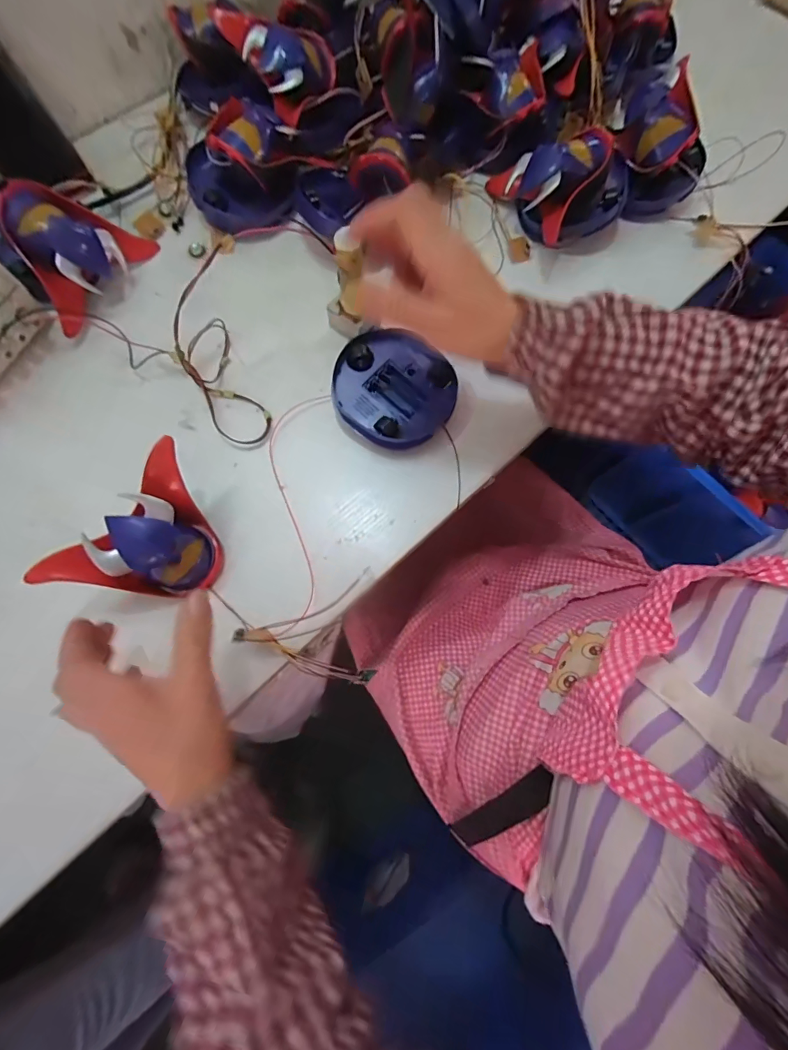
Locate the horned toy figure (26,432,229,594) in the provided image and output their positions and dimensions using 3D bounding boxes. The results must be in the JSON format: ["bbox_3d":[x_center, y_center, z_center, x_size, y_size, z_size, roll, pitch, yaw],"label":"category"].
[{"bbox_3d":[-0.183,0.013,0.325,0.072,0.072,0.122,37,78,8],"label":"horned toy figure"}]

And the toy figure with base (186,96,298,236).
[{"bbox_3d":[-0.155,-0.363,0.424,0.110,0.065,0.100,-15,77,-5],"label":"toy figure with base"}]

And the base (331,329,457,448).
[{"bbox_3d":[0.000,-0.126,0.386,0.106,0.031,0.105,0,76,-1],"label":"base"}]

